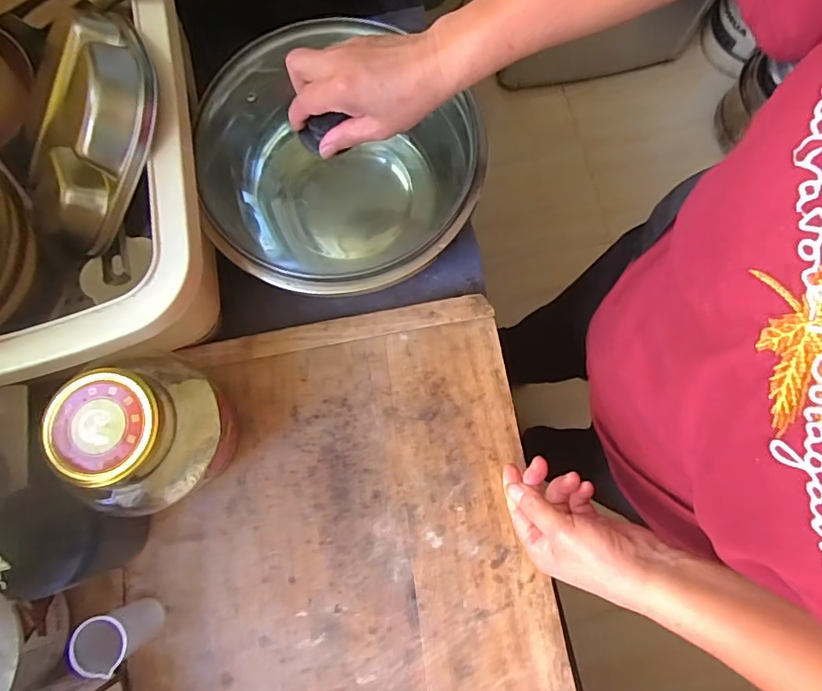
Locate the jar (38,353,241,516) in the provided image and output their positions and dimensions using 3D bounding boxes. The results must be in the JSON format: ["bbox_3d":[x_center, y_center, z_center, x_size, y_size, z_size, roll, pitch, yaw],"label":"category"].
[{"bbox_3d":[-0.213,0.071,0.424,0.098,0.141,0.115,-40,80,-7],"label":"jar"}]

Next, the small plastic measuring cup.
[{"bbox_3d":[-0.241,0.241,0.424,0.044,0.074,0.041,0,78,1],"label":"small plastic measuring cup"}]

